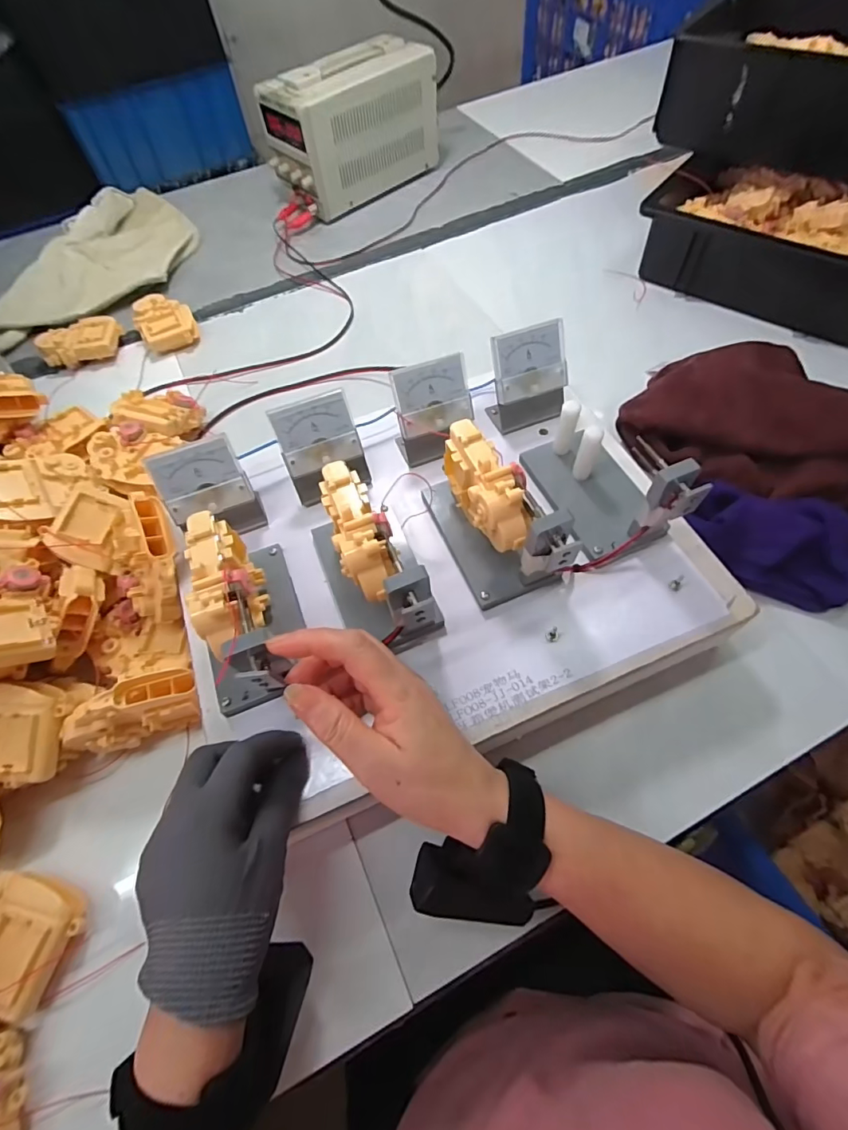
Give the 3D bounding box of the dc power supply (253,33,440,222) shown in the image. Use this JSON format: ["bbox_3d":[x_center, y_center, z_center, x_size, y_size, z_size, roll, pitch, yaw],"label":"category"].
[{"bbox_3d":[-0.107,-0.687,0.759,0.266,0.158,0.102,-38,65,-16],"label":"dc power supply"}]

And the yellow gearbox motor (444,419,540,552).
[{"bbox_3d":[0.043,-0.056,0.339,0.043,0.040,0.096,-23,62,-9],"label":"yellow gearbox motor"}]

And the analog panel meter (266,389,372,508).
[{"bbox_3d":[-0.083,-0.096,0.390,0.063,0.067,0.041,-21,62,-8],"label":"analog panel meter"}]

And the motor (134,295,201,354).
[{"bbox_3d":[-0.344,-0.323,0.637,0.069,0.037,0.091,-29,63,-12],"label":"motor"}]

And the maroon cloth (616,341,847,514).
[{"bbox_3d":[0.366,-0.119,0.465,0.308,0.065,0.173,31,67,19],"label":"maroon cloth"}]

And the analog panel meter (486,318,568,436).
[{"bbox_3d":[0.093,-0.164,0.421,0.065,0.073,0.039,-18,61,-6],"label":"analog panel meter"}]

